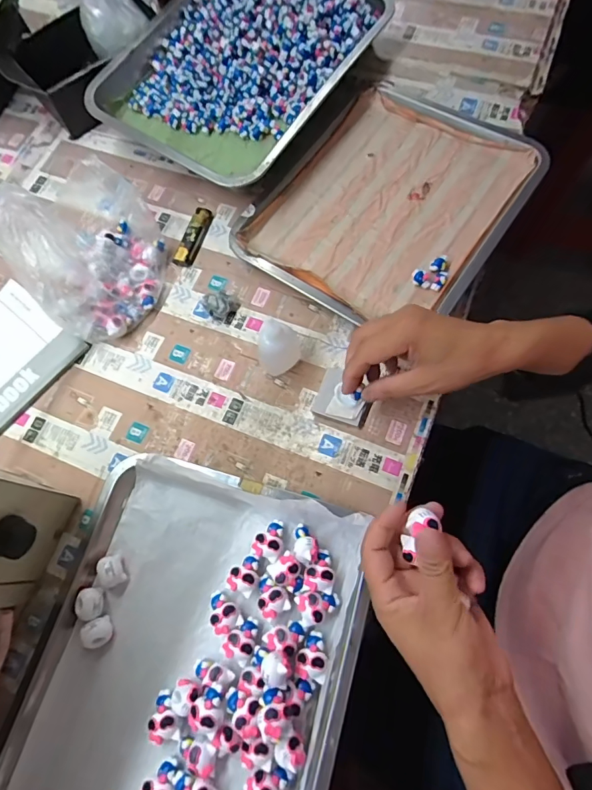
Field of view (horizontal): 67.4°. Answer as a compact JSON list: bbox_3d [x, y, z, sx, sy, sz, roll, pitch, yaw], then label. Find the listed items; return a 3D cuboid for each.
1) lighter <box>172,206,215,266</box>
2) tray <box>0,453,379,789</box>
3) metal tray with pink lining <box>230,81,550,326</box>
[{"bbox_3d":[-0.124,-0.193,0.538,0.023,0.014,0.080,16,72,9],"label":"lighter"},{"bbox_3d":[-0.096,0.238,0.363,0.263,0.044,0.344,14,72,9],"label":"tray"},{"bbox_3d":[0.106,-0.225,0.522,0.264,0.036,0.308,35,76,15],"label":"metal tray with pink lining"}]

